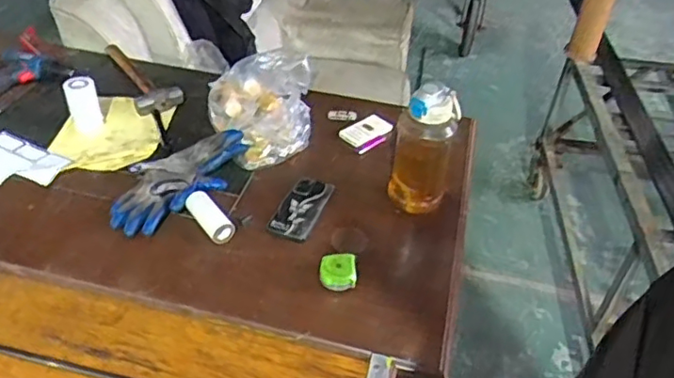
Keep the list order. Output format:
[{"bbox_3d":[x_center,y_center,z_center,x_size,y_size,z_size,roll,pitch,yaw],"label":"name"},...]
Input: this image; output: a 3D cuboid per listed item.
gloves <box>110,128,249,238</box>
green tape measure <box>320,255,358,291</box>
[{"bbox_3d":[-0.287,-0.026,1.098,0.163,0.042,0.301,34,48,30],"label":"gloves"},{"bbox_3d":[0.002,0.130,0.933,0.055,0.034,0.053,1,40,-4],"label":"green tape measure"}]

